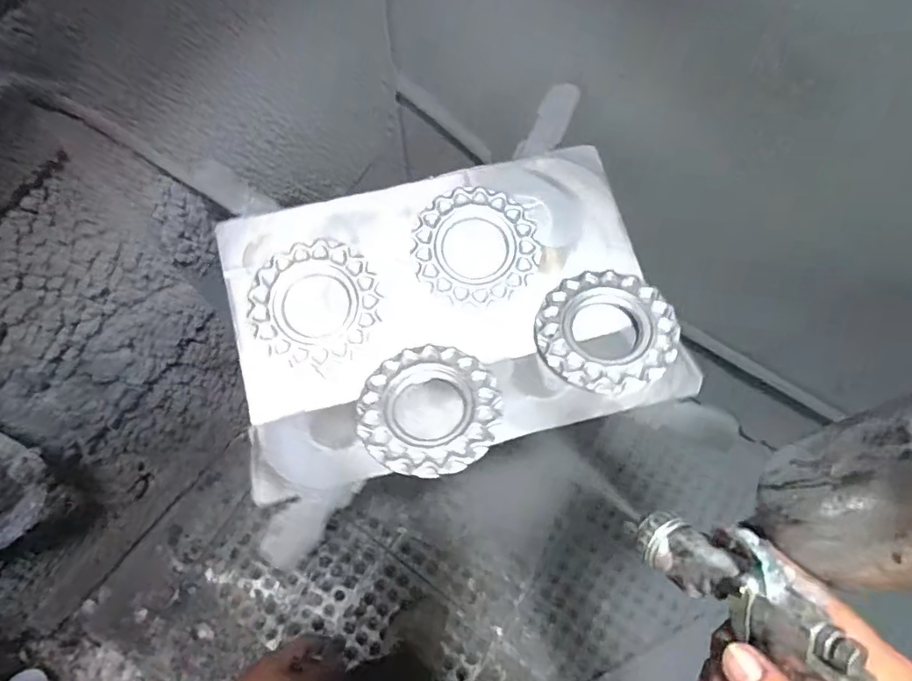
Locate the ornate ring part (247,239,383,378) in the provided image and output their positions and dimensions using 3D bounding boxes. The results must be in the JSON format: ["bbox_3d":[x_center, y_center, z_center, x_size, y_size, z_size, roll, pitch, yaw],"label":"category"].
[{"bbox_3d":[-0.172,-0.047,0.692,0.154,0.022,0.149,0,68,0],"label":"ornate ring part"}]

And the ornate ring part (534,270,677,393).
[{"bbox_3d":[0.180,-0.014,0.673,0.157,0.018,0.161,0,68,0],"label":"ornate ring part"}]

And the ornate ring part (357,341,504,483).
[{"bbox_3d":[-0.030,0.074,0.637,0.157,0.025,0.156,0,68,0],"label":"ornate ring part"}]

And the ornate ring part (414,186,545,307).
[{"bbox_3d":[0.027,-0.120,0.719,0.155,0.021,0.150,-1,68,0],"label":"ornate ring part"}]

